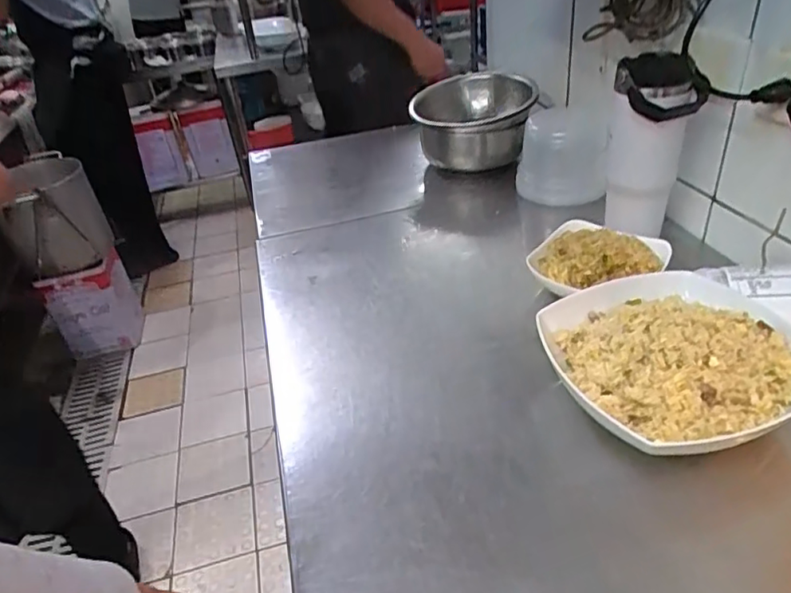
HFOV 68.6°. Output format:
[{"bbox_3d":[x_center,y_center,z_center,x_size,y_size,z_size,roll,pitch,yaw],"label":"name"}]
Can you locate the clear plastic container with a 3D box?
[{"bbox_3d":[0.273,-0.240,0.958,0.137,0.135,0.139,2,35,14],"label":"clear plastic container"}]

